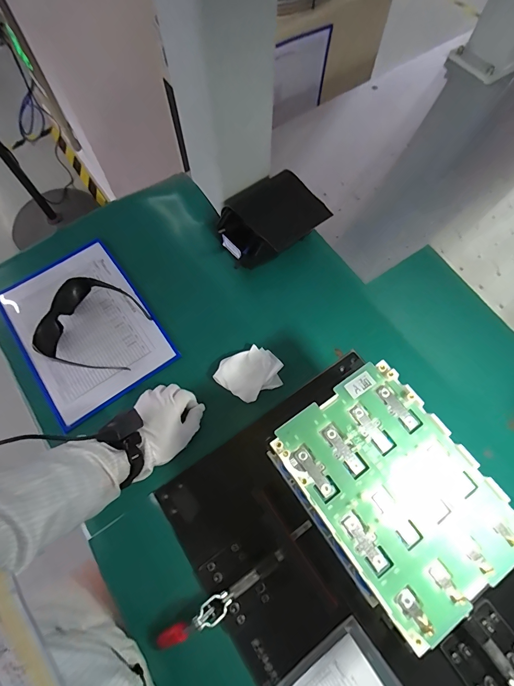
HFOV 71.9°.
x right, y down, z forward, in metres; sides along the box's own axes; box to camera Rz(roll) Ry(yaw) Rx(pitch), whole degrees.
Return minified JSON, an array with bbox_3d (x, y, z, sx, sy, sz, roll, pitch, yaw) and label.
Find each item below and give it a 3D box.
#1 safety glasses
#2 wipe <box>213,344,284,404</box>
[{"bbox_3d":[-0.277,-0.031,0.609,0.150,0.051,0.158,17,70,7],"label":"safety glasses"},{"bbox_3d":[-0.011,0.051,0.599,0.107,0.018,0.082,-30,71,-11],"label":"wipe"}]

